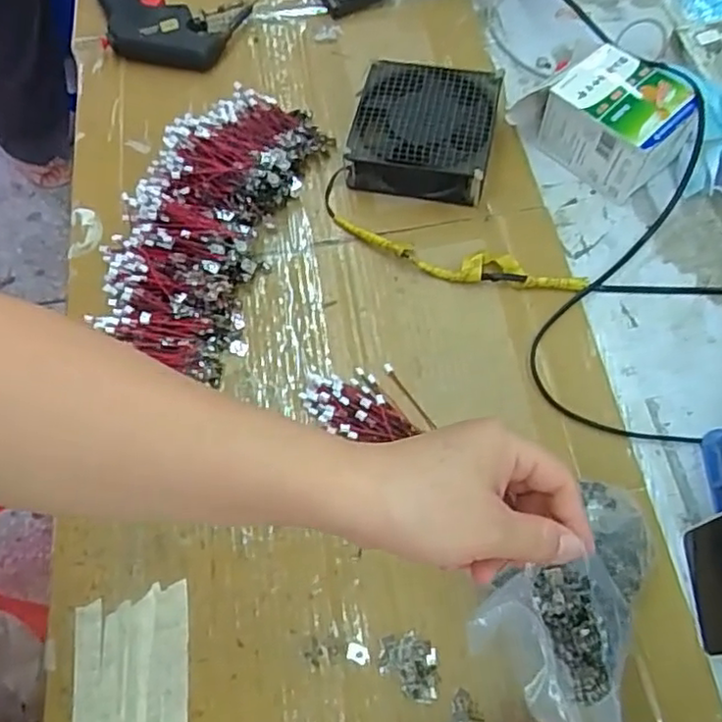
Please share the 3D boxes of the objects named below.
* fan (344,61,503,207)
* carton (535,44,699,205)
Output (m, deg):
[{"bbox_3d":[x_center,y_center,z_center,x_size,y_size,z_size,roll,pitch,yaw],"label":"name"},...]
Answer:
[{"bbox_3d":[0.055,-0.200,0.579,0.117,0.041,0.118,11,65,9],"label":"fan"},{"bbox_3d":[0.215,-0.204,0.561,0.085,0.068,0.103,-38,68,-14],"label":"carton"}]

